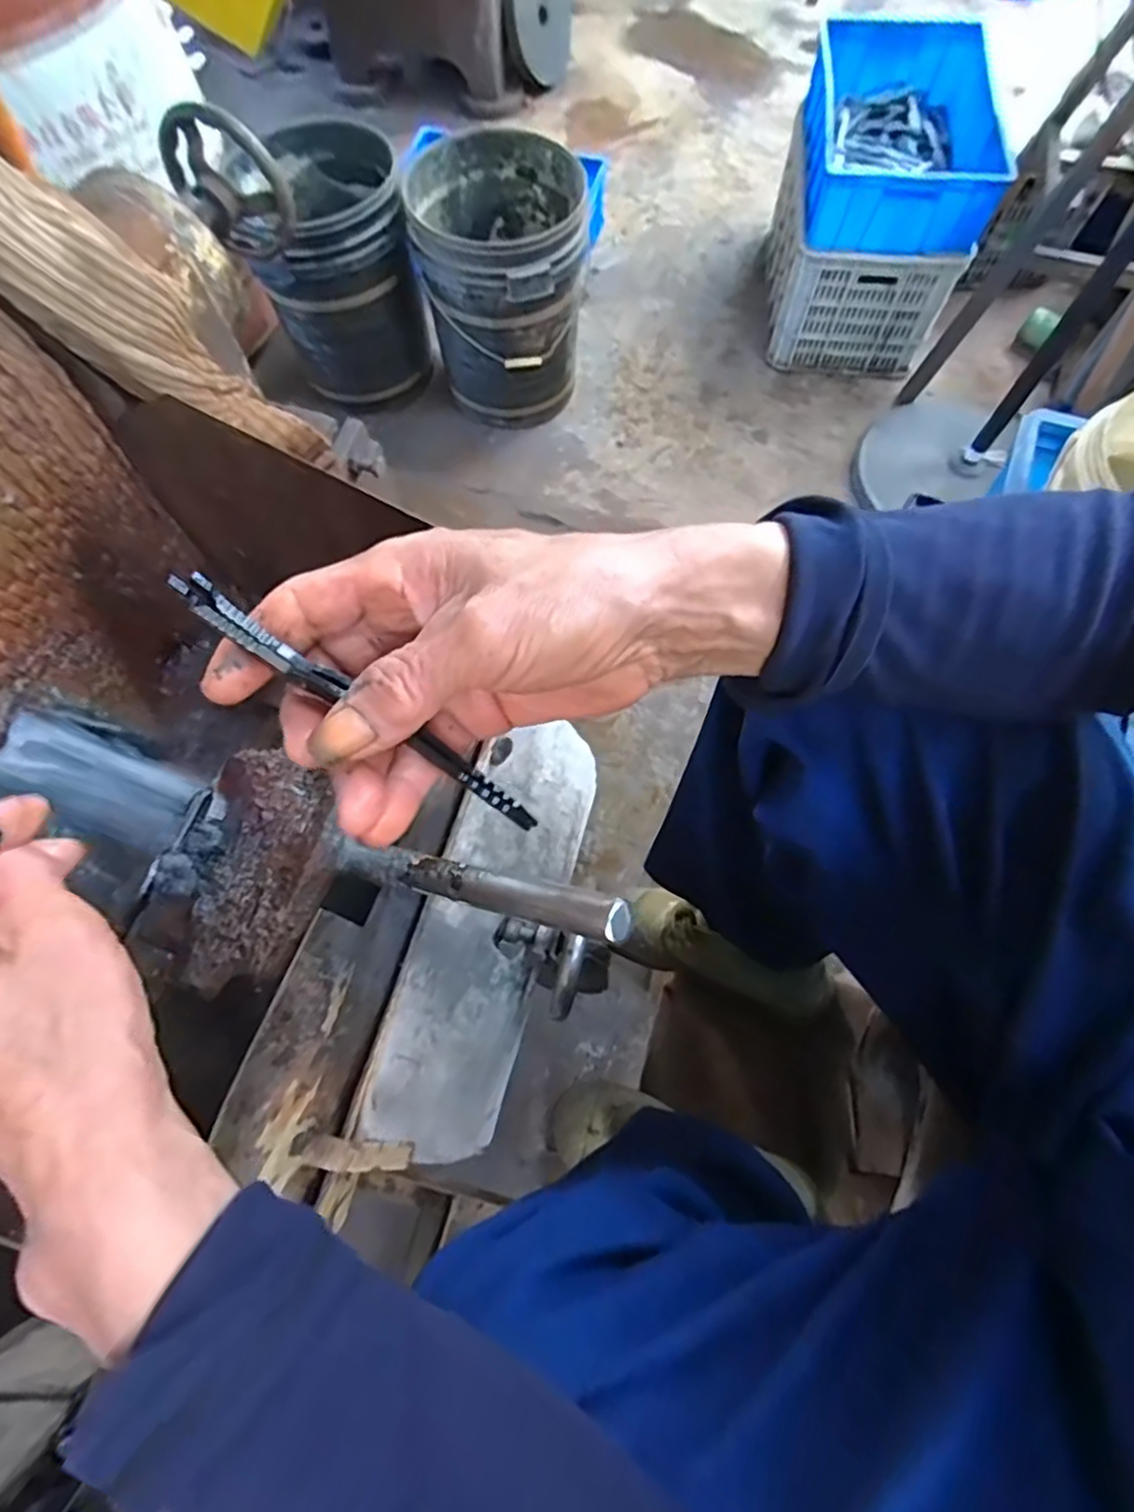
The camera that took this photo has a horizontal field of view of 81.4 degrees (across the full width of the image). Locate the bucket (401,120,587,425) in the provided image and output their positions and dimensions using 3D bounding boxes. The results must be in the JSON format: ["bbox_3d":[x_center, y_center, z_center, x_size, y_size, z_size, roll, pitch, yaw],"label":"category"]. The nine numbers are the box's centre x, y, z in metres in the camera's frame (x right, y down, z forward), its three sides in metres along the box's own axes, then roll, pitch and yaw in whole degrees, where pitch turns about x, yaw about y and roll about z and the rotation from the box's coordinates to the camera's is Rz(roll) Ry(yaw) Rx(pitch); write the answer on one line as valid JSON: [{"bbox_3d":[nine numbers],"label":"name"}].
[{"bbox_3d":[-0.138,-0.985,1.440,0.344,0.418,0.368,-3,69,-1],"label":"bucket"}]

